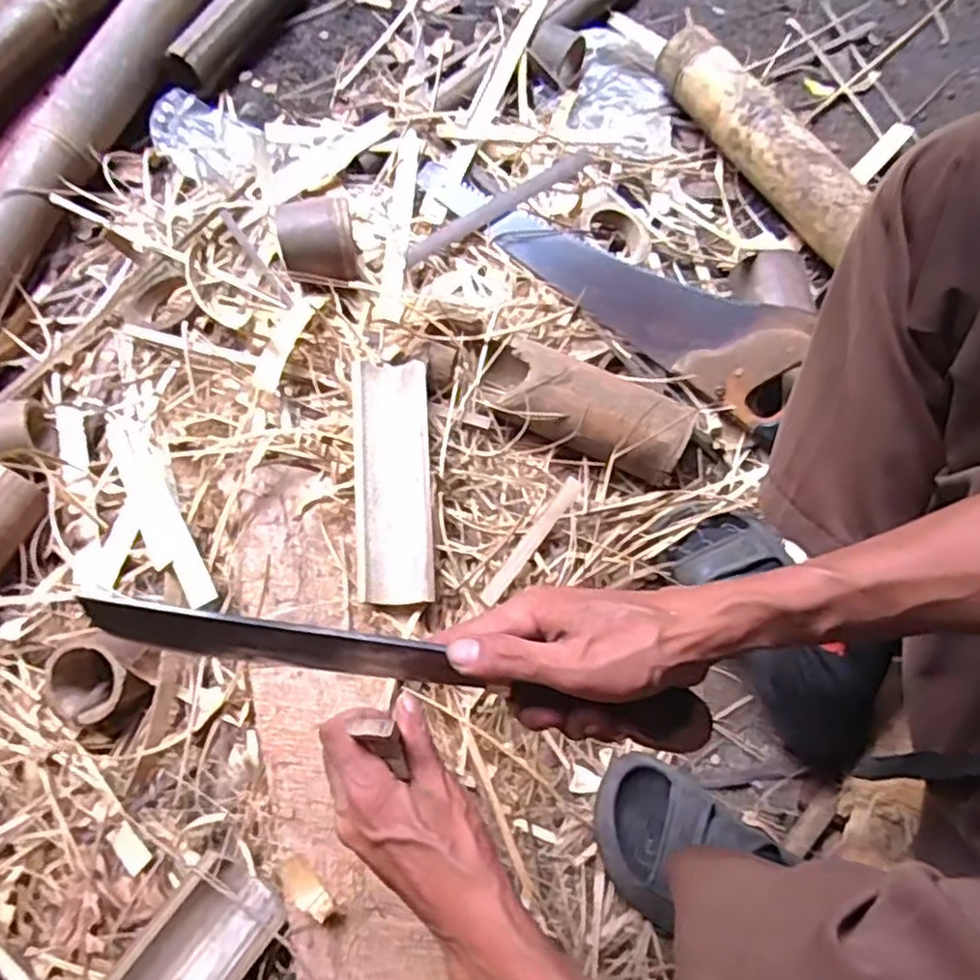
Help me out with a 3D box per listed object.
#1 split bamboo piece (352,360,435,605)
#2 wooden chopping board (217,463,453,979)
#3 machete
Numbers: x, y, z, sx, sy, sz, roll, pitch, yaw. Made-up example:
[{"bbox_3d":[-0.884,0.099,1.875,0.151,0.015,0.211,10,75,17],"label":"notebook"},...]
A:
[{"bbox_3d":[-0.089,-0.009,0.646,0.069,0.031,0.227,-4,68,0],"label":"split bamboo piece"},{"bbox_3d":[-0.117,0.225,0.591,0.141,0.061,0.527,-18,69,-6],"label":"wooden chopping board"},{"bbox_3d":[-0.039,0.092,0.362,0.318,0.028,0.026,13,69,-7],"label":"machete"}]

